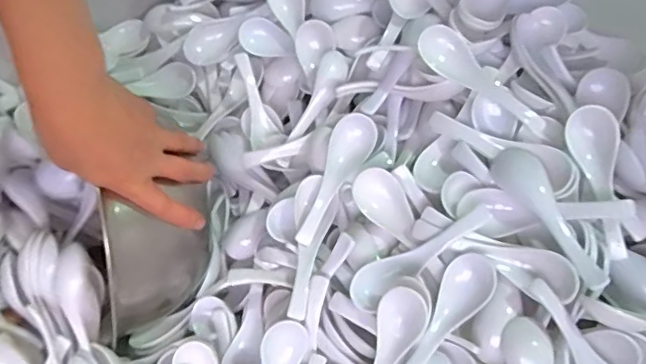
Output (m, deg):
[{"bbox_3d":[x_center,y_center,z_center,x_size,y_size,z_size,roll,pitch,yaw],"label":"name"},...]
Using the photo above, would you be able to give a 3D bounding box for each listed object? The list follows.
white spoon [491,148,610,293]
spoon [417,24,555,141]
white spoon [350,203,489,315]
[{"bbox_3d":[0.168,0.024,0.419,0.029,0.020,0.119,-25,67,-11],"label":"white spoon"},{"bbox_3d":[0.133,-0.080,0.457,0.124,0.037,0.033,33,69,15],"label":"spoon"},{"bbox_3d":[0.071,0.053,0.421,0.119,0.024,0.031,-33,67,6],"label":"white spoon"}]

